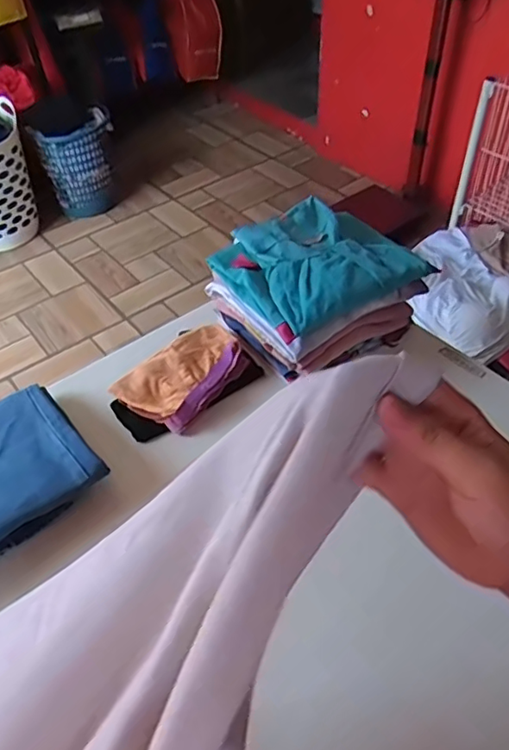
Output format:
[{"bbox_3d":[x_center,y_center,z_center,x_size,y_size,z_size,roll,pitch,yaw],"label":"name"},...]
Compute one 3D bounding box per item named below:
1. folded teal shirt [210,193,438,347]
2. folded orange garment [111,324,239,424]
[{"bbox_3d":[0.090,-0.164,0.807,0.237,0.045,0.214,-27,51,-21],"label":"folded teal shirt"},{"bbox_3d":[-0.099,-0.009,0.818,0.086,0.030,0.191,34,57,30],"label":"folded orange garment"}]

